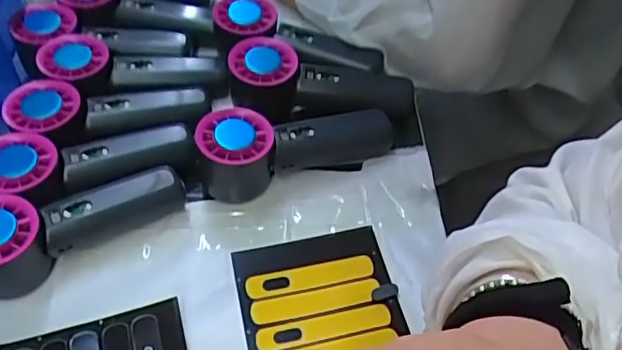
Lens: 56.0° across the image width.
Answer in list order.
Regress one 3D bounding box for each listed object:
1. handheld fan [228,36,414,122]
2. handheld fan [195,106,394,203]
[{"bbox_3d":[0.005,-0.076,0.520,0.159,0.061,0.067,5,50,-16],"label":"handheld fan"},{"bbox_3d":[-0.012,-0.016,0.474,0.162,0.072,0.050,-8,50,-18],"label":"handheld fan"}]

